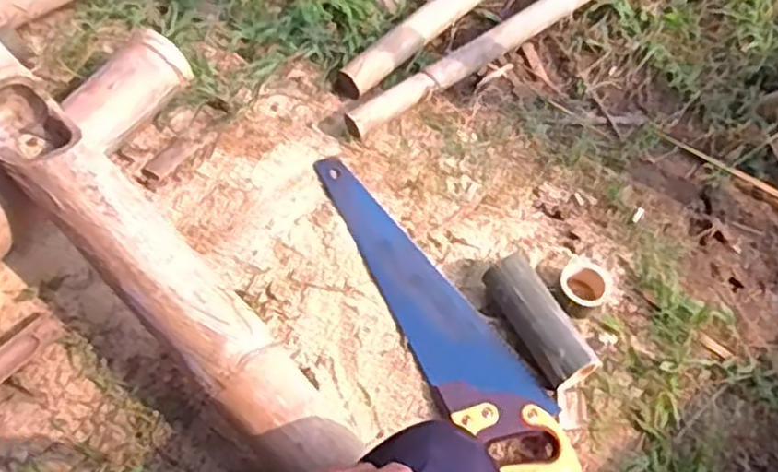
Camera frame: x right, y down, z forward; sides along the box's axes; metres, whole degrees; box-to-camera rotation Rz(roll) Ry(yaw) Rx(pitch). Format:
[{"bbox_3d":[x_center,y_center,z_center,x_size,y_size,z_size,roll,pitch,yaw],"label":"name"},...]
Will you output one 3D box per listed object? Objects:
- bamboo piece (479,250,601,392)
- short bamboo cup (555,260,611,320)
[{"bbox_3d":[0.185,0.100,0.903,0.065,0.065,0.167,-24,64,-18],"label":"bamboo piece"},{"bbox_3d":[0.252,0.068,0.963,0.063,0.035,0.066,2,59,-4],"label":"short bamboo cup"}]

